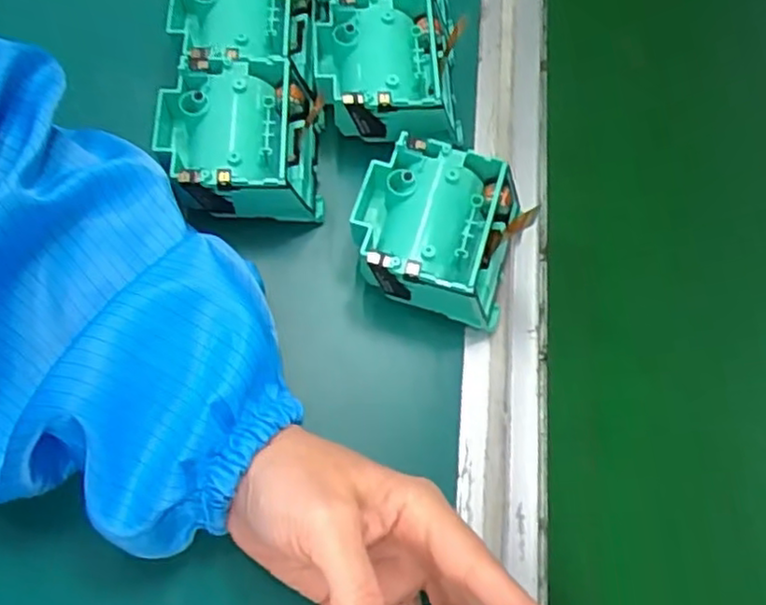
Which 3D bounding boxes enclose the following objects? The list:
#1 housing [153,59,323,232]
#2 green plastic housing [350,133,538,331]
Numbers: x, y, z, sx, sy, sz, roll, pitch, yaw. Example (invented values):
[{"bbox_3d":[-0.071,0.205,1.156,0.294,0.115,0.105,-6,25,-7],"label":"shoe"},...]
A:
[{"bbox_3d":[-0.075,-0.081,0.358,0.080,0.036,0.084,-8,68,-7],"label":"housing"},{"bbox_3d":[0.027,-0.034,0.345,0.080,0.043,0.073,18,67,4],"label":"green plastic housing"}]

